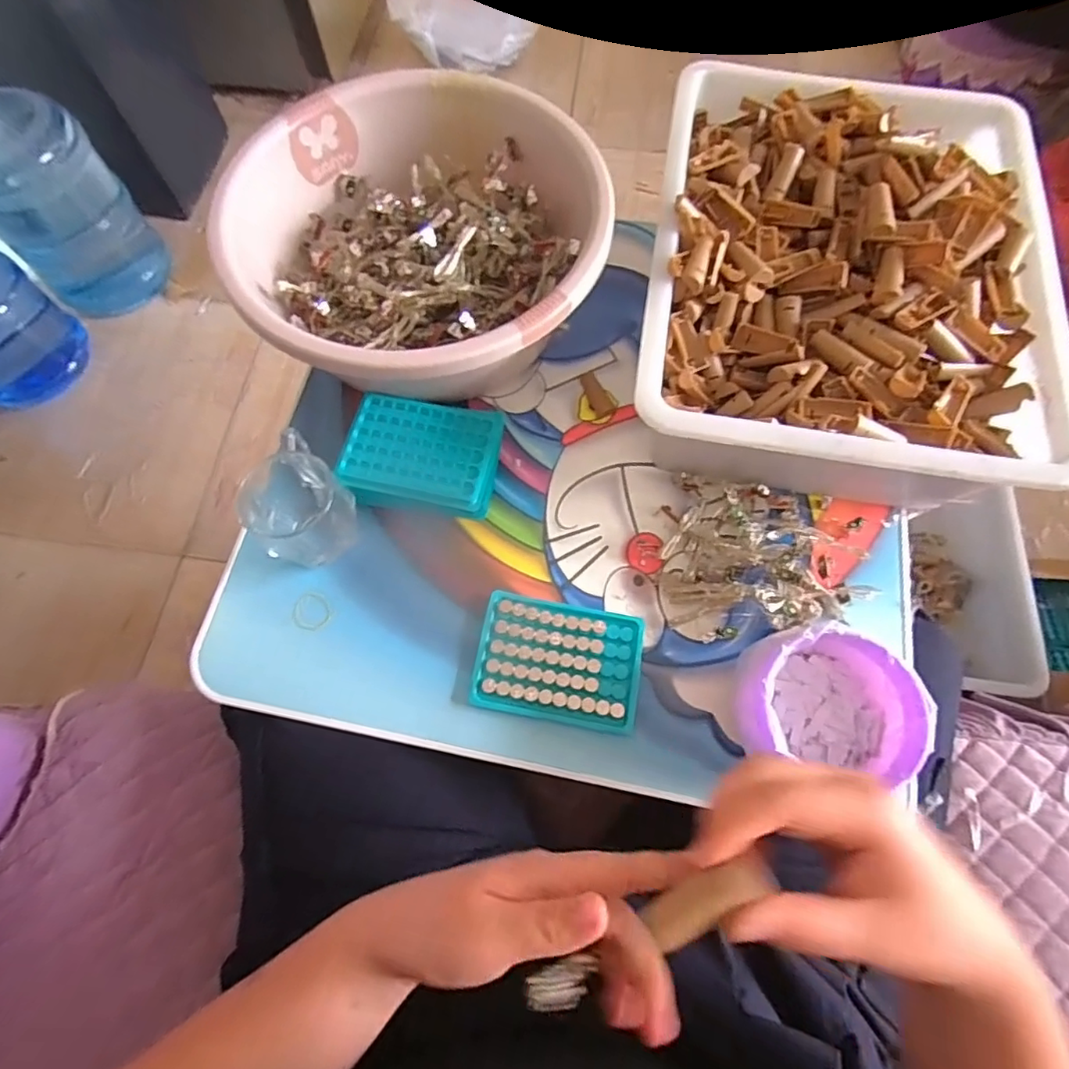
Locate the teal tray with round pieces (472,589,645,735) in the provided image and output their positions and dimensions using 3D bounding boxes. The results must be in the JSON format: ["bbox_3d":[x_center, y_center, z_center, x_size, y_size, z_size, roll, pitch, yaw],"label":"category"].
[{"bbox_3d":[0.020,0.102,0.458,0.131,0.009,0.095,10,70,3],"label":"teal tray with round pieces"}]

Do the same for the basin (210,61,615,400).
[{"bbox_3d":[-0.093,-0.265,0.526,0.308,0.125,0.308,0,69,0],"label":"basin"}]

